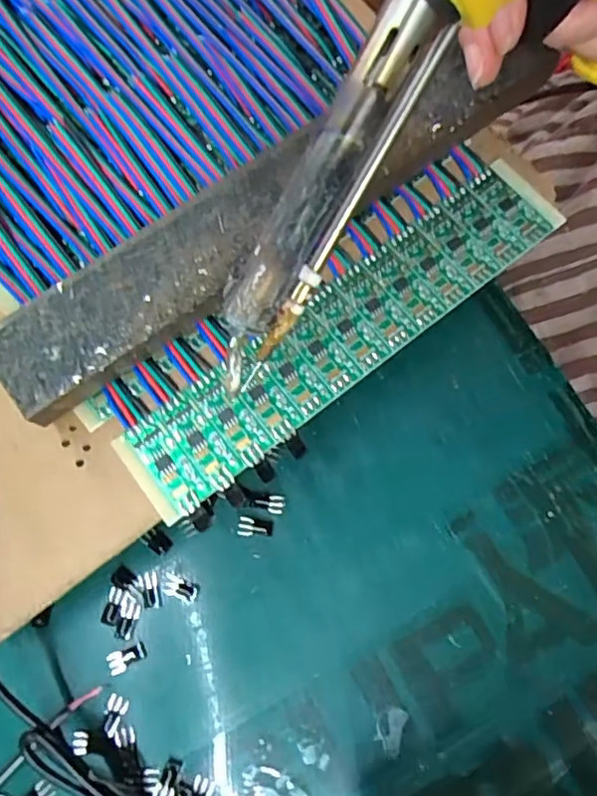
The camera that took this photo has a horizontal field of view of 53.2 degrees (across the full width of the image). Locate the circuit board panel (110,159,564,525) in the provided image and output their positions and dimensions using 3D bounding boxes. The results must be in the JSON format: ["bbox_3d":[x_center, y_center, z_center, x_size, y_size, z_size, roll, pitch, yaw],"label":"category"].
[{"bbox_3d":[0.016,-0.024,0.197,0.164,0.005,0.033,-37,77,-9],"label":"circuit board panel"}]

